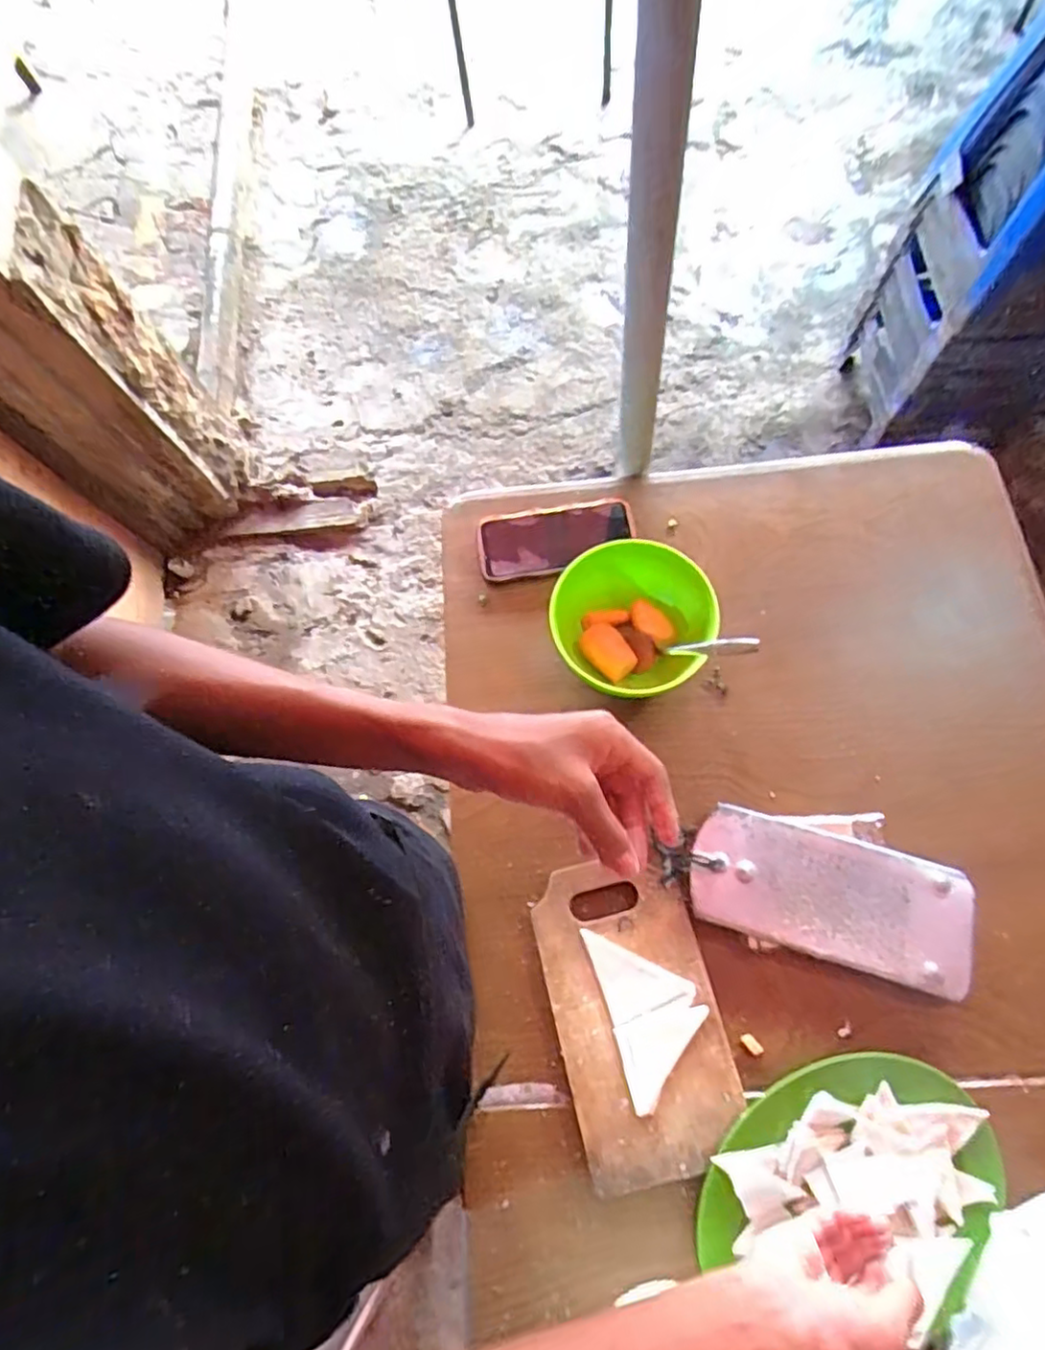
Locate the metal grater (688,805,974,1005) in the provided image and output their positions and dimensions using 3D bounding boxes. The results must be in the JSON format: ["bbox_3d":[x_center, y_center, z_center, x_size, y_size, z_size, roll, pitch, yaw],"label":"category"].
[{"bbox_3d":[0.268,0.194,0.579,0.233,0.018,0.106,16,75,9],"label":"metal grater"}]

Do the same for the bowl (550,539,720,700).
[{"bbox_3d":[0.102,-0.048,0.639,0.149,0.081,0.143,-1,73,4],"label":"bowl"}]

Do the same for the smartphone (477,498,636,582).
[{"bbox_3d":[0.037,-0.149,0.717,0.170,0.012,0.076,-10,73,2],"label":"smartphone"}]

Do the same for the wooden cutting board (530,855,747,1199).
[{"bbox_3d":[0.095,0.288,0.562,0.135,0.016,0.240,-14,73,0],"label":"wooden cutting board"}]

